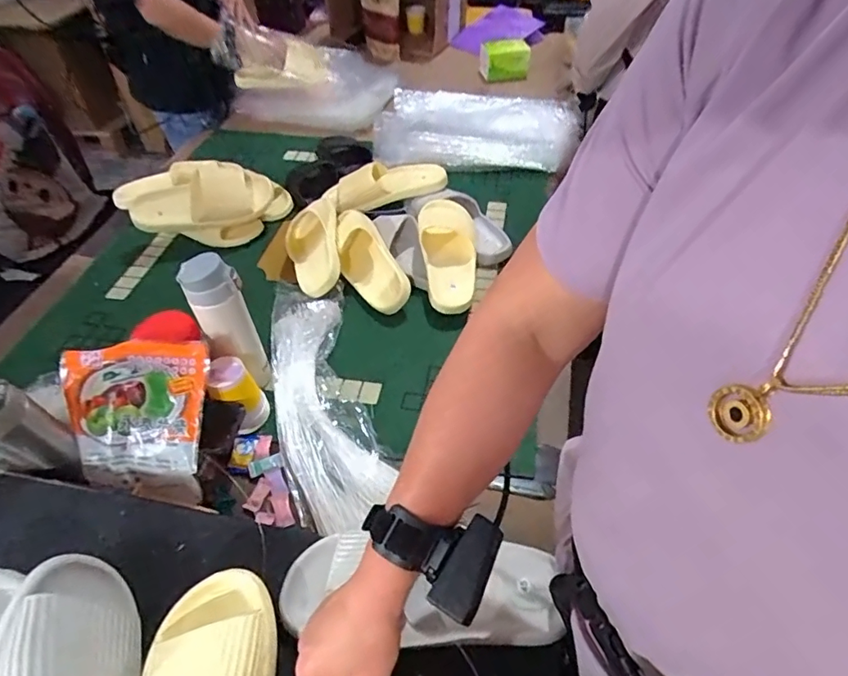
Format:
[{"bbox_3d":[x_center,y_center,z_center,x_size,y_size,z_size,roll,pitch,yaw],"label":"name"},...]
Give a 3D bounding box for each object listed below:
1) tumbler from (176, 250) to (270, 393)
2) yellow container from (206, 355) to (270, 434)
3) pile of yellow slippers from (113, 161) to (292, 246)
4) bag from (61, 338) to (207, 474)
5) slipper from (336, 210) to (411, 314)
[{"bbox_3d":[-0.269,-0.019,0.705,0.055,0.201,0.068,21,51,21],"label":"tumbler"},{"bbox_3d":[-0.258,0.079,0.715,0.059,0.100,0.067,17,50,18],"label":"yellow container"},{"bbox_3d":[-0.461,-0.282,1.063,0.333,0.112,0.162,-12,47,-8],"label":"pile of yellow slippers"},{"bbox_3d":[-0.357,0.084,0.624,0.170,0.022,0.161,1,89,-3],"label":"bag"},{"bbox_3d":[-0.104,-0.147,0.932,0.097,0.069,0.233,-18,49,-13],"label":"slipper"}]

